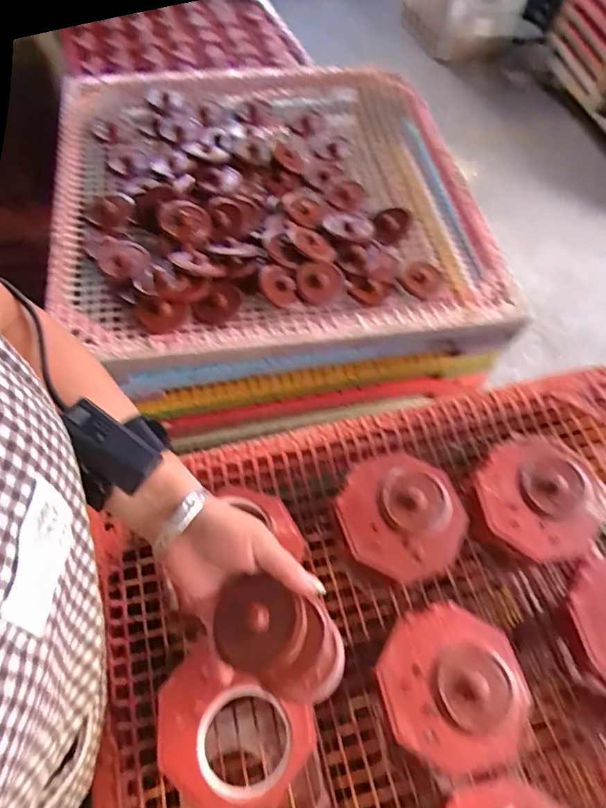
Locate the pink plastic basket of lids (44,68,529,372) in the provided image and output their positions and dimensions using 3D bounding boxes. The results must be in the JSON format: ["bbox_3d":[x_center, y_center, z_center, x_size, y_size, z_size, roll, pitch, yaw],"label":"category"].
[{"bbox_3d":[-0.050,-0.329,0.803,0.614,0.066,0.616,-7,57,-8],"label":"pink plastic basket of lids"}]

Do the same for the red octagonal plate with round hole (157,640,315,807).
[{"bbox_3d":[-0.054,0.253,0.418,0.120,0.048,0.110,27,59,13],"label":"red octagonal plate with round hole"}]

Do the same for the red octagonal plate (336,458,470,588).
[{"bbox_3d":[0.090,0.110,0.511,0.121,0.041,0.117,23,58,11],"label":"red octagonal plate"}]

